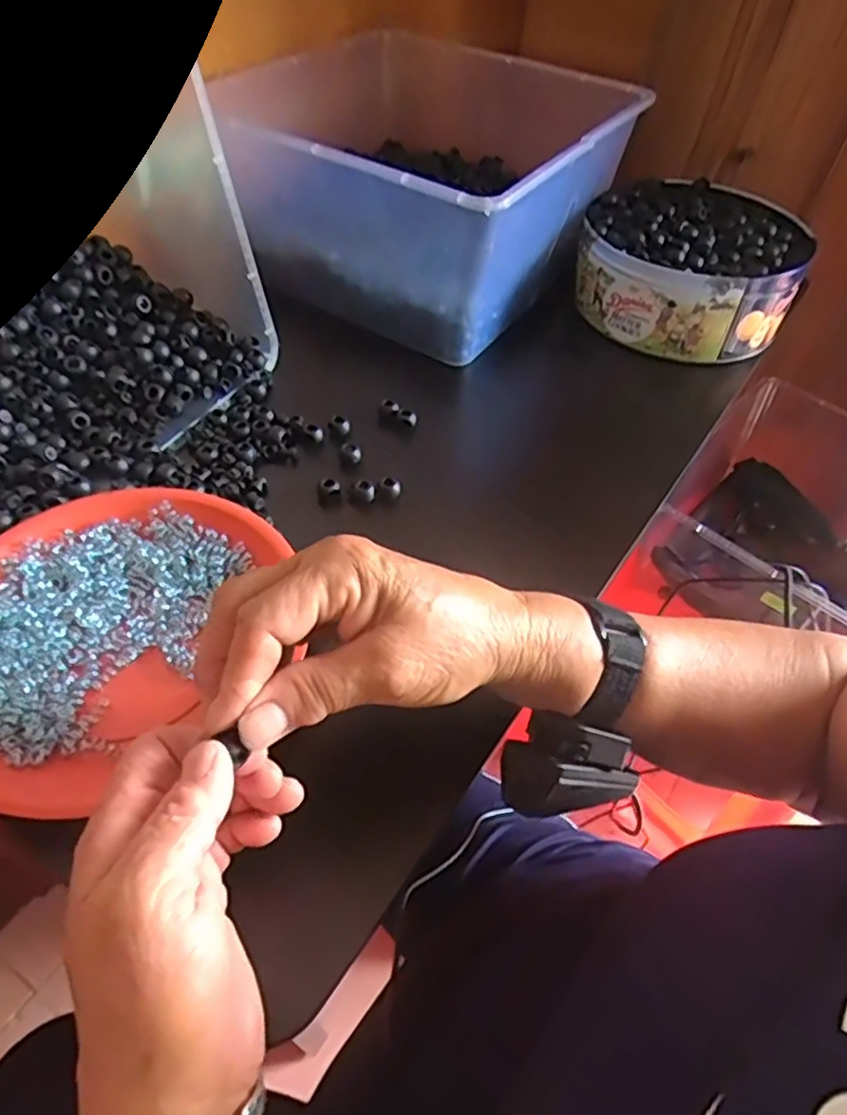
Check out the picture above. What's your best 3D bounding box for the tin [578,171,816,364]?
[{"bbox_3d":[0.236,-0.259,0.595,0.176,0.077,0.173,2,51,-2],"label":"tin"}]

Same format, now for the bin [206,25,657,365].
[{"bbox_3d":[0.010,-0.348,0.611,0.295,0.136,0.343,27,54,17],"label":"bin"}]

